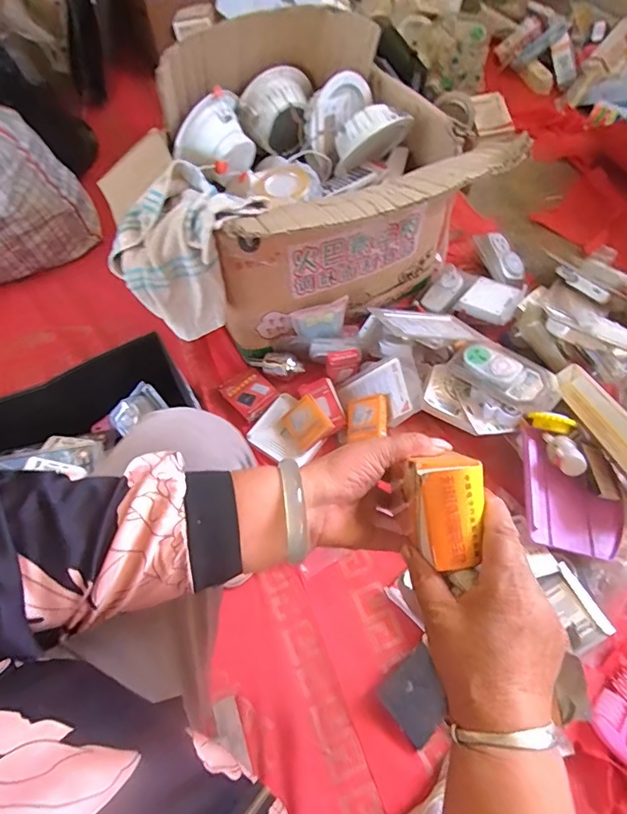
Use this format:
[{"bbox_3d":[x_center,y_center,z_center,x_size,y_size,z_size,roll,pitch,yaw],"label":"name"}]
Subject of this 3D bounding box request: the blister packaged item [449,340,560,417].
[{"bbox_3d":[0.352,-0.058,0.864,0.191,0.052,0.099,39,69,20],"label":"blister packaged item"}]

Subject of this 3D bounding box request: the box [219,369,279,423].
[{"bbox_3d":[-0.126,-0.027,0.939,0.087,0.017,0.110,-37,66,-17],"label":"box"}]

